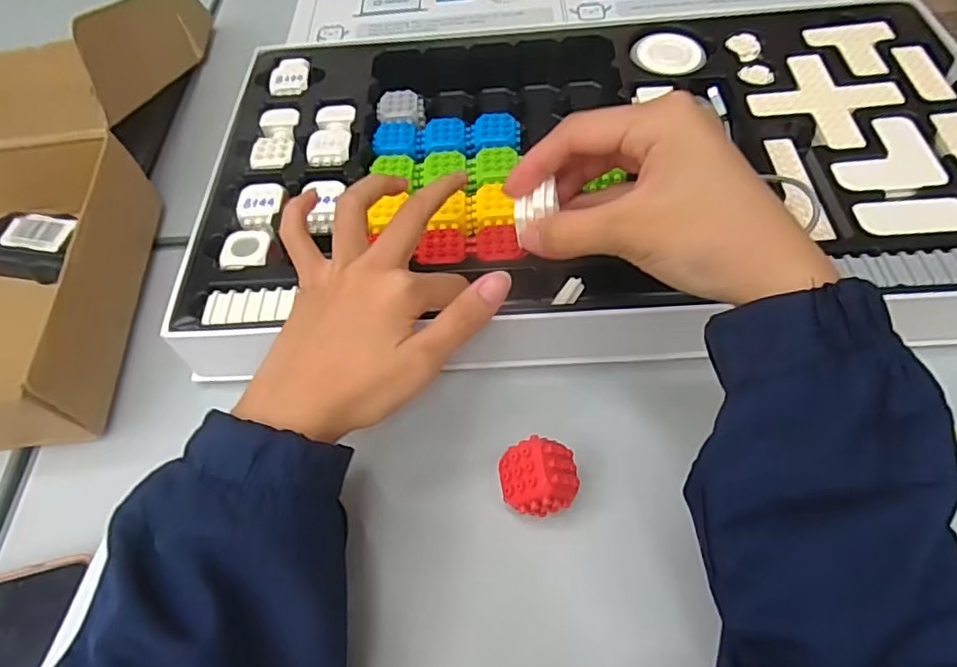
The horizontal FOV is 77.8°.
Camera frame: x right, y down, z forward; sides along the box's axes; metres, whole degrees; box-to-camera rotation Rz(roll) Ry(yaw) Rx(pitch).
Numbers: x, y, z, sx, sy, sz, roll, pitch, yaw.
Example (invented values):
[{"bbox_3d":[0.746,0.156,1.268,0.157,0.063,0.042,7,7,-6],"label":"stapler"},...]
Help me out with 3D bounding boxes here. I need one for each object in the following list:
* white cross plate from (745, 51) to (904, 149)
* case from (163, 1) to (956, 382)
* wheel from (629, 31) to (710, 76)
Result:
[{"bbox_3d":[0.249,-0.168,0.427,0.079,0.007,0.081,-41,64,-20],"label":"white cross plate"},{"bbox_3d":[0.090,-0.111,0.425,0.543,0.060,0.298,-2,58,3],"label":"case"},{"bbox_3d":[0.151,-0.221,0.469,0.055,0.008,0.044,26,63,18],"label":"wheel"}]

